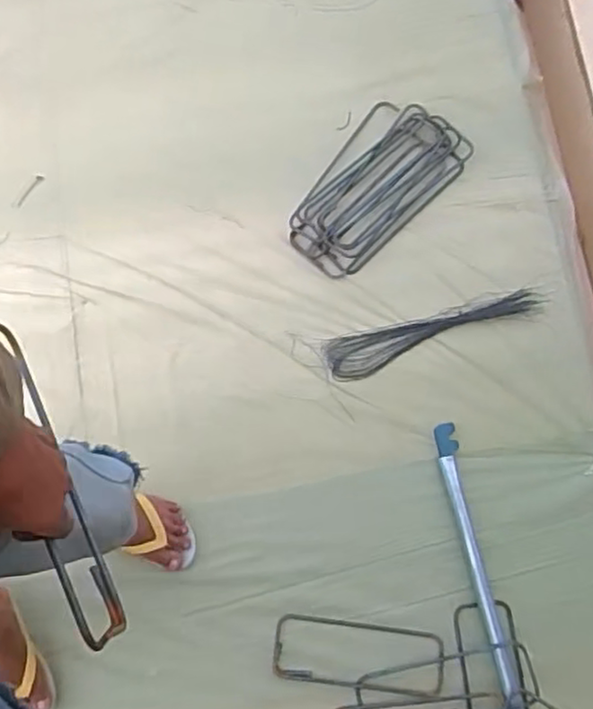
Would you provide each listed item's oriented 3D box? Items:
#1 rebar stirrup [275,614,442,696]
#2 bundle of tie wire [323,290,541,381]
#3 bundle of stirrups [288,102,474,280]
[{"bbox_3d":[0.108,0.528,1.160,0.293,0.014,0.109,6,77,3],"label":"rebar stirrup"},{"bbox_3d":[0.267,-0.037,1.285,0.424,0.028,0.079,-15,77,-2],"label":"bundle of tie wire"},{"bbox_3d":[0.158,-0.339,1.348,0.220,0.041,0.409,39,81,10],"label":"bundle of stirrups"}]

